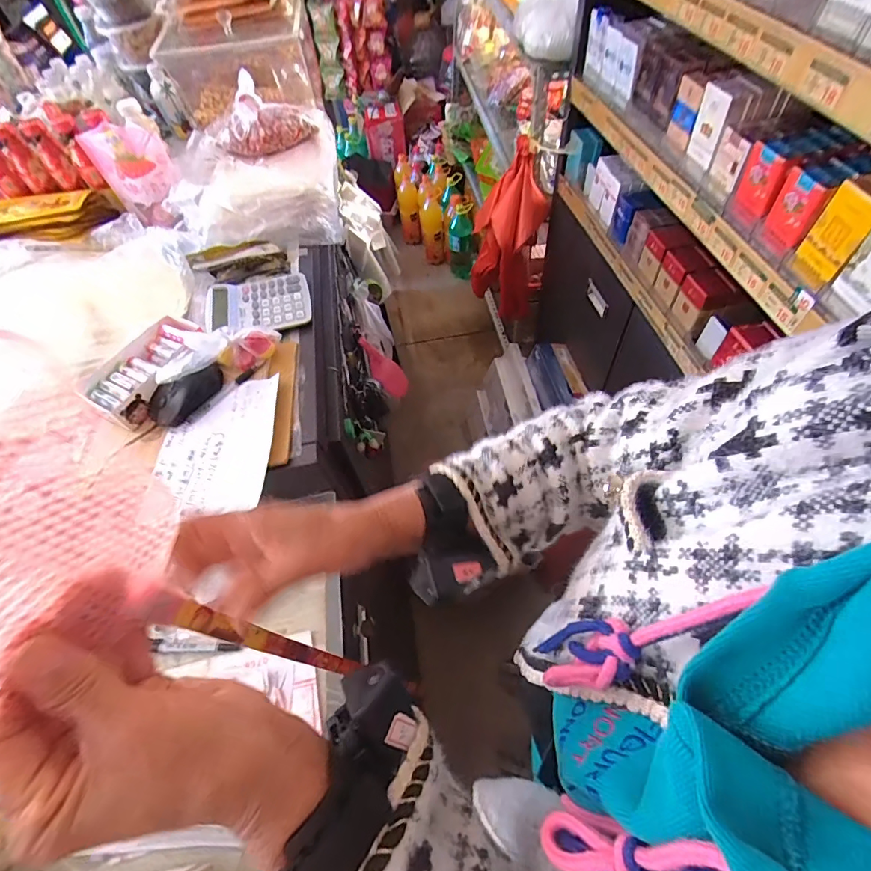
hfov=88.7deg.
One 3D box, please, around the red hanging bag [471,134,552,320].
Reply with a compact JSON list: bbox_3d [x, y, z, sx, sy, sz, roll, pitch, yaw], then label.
[{"bbox_3d":[0.193,-0.522,1.213,0.186,0.410,0.191,11,57,10],"label":"red hanging bag"}]

